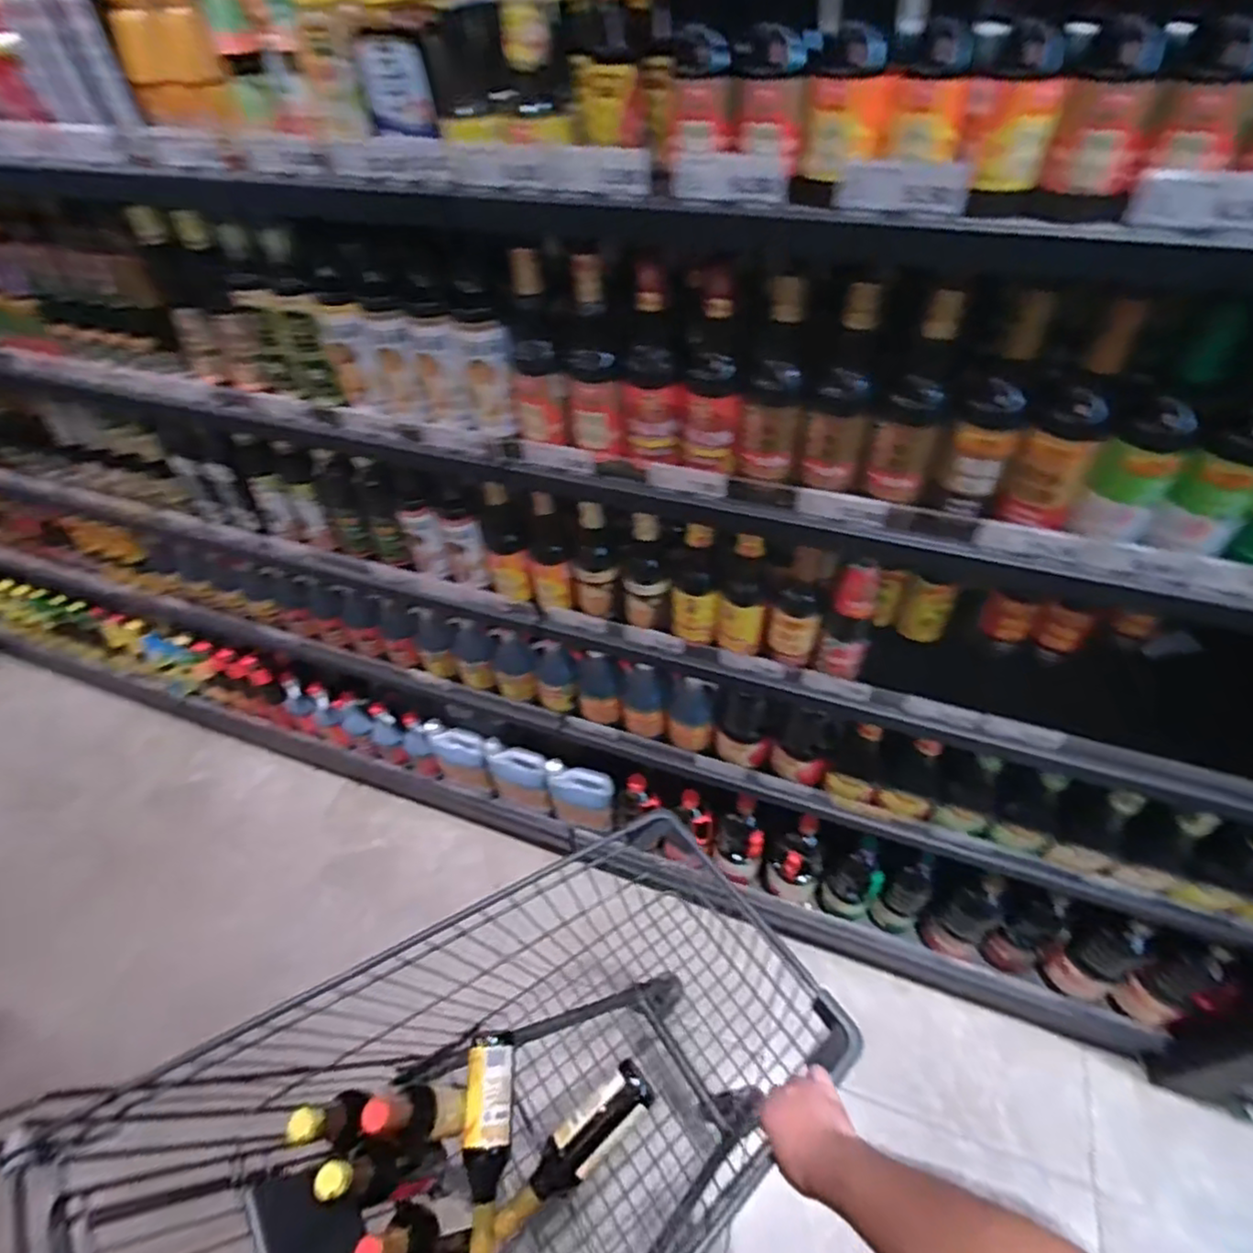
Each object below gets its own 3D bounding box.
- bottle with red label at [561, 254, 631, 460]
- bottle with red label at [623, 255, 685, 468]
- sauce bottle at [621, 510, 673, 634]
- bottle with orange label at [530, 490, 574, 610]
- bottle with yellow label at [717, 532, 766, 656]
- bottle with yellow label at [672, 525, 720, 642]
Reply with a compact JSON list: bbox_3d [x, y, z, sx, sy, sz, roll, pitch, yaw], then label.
[{"bbox_3d":[-0.041,-0.293,0.728,0.061,0.207,0.070,-10,48,-5],"label":"bottle with red label"},{"bbox_3d":[0.029,-0.281,0.714,0.063,0.201,0.068,-3,47,1],"label":"bottle with red label"},{"bbox_3d":[0.029,-0.075,0.922,0.066,0.176,0.056,-3,47,1],"label":"sauce bottle"},{"bbox_3d":[-0.116,-0.106,0.968,0.061,0.200,0.052,-14,48,-9],"label":"bottle with orange label"},{"bbox_3d":[0.161,-0.046,0.898,0.068,0.188,0.056,5,48,8],"label":"bottle with yellow label"},{"bbox_3d":[0.098,-0.059,0.916,0.064,0.183,0.054,4,48,7],"label":"bottle with yellow label"}]

